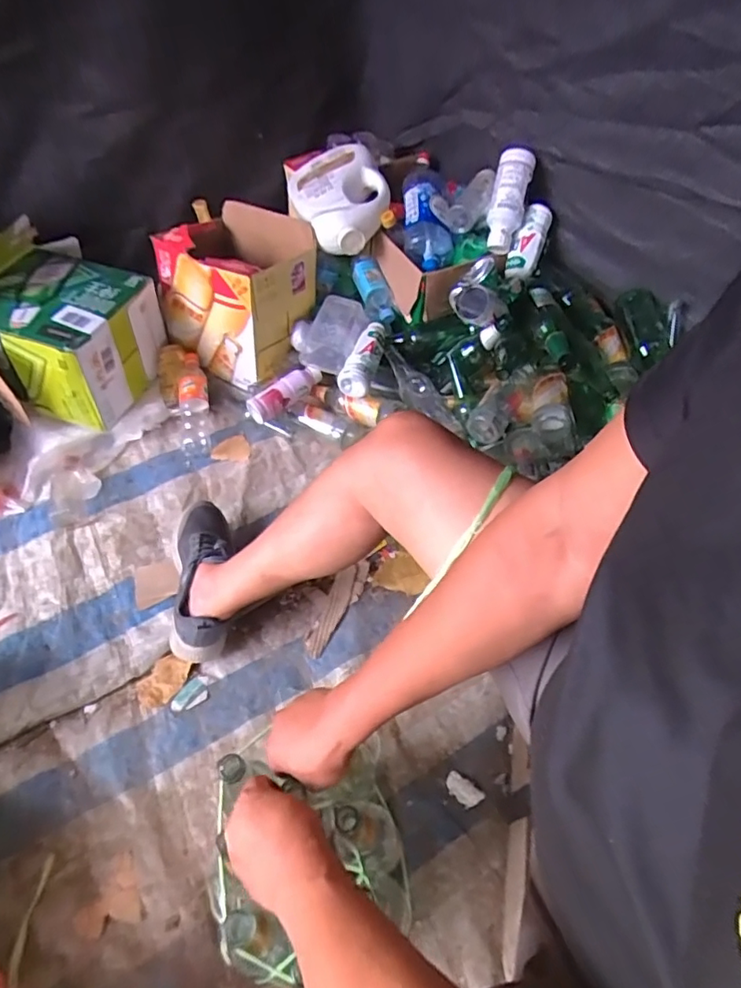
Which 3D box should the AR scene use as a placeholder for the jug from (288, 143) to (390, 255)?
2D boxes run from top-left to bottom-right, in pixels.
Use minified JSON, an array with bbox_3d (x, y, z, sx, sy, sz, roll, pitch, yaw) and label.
[{"bbox_3d":[-0.068,-0.649,1.181,0.201,0.113,0.262,-11,53,-7],"label":"jug"}]

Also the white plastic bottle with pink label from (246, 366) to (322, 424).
[{"bbox_3d":[-0.180,-0.215,1.135,0.166,0.054,0.048,-36,60,-23],"label":"white plastic bottle with pink label"}]

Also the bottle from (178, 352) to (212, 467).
[{"bbox_3d":[-0.384,-0.186,1.178,0.064,0.072,0.260,-6,77,-3],"label":"bottle"}]

